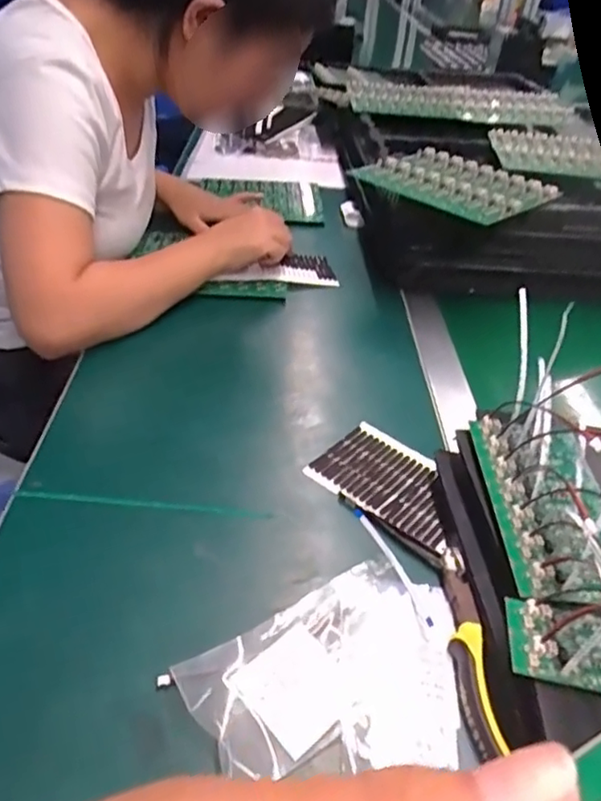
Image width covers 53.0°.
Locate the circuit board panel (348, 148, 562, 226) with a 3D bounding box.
[{"bbox_3d":[0.186,-0.261,0.720,0.176,0.013,0.189,-28,50,-35],"label":"circuit board panel"}]

